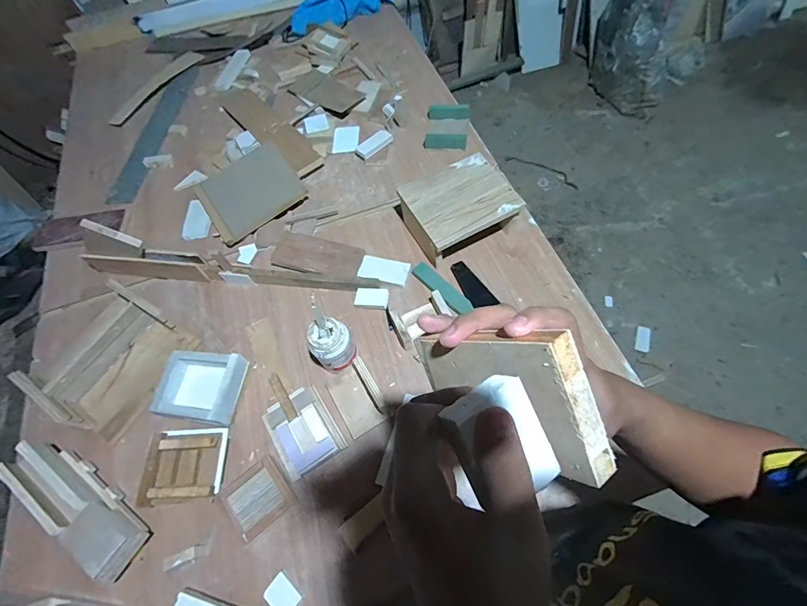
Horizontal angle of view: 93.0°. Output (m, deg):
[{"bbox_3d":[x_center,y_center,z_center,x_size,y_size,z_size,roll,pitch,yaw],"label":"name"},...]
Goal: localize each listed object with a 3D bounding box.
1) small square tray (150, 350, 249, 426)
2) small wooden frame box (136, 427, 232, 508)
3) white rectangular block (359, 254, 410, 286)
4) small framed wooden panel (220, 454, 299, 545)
[{"bbox_3d":[-0.404,0.165,0.762,0.154,0.038,0.135,5,63,7],"label":"small square tray"},{"bbox_3d":[-0.400,0.294,0.698,0.139,0.038,0.126,-7,62,0],"label":"small wooden frame box"},{"bbox_3d":[-0.044,-0.076,0.881,0.110,0.007,0.057,12,69,5],"label":"white rectangular block"},{"bbox_3d":[-0.261,0.342,0.682,0.104,0.025,0.108,-37,66,-15],"label":"small framed wooden panel"}]

